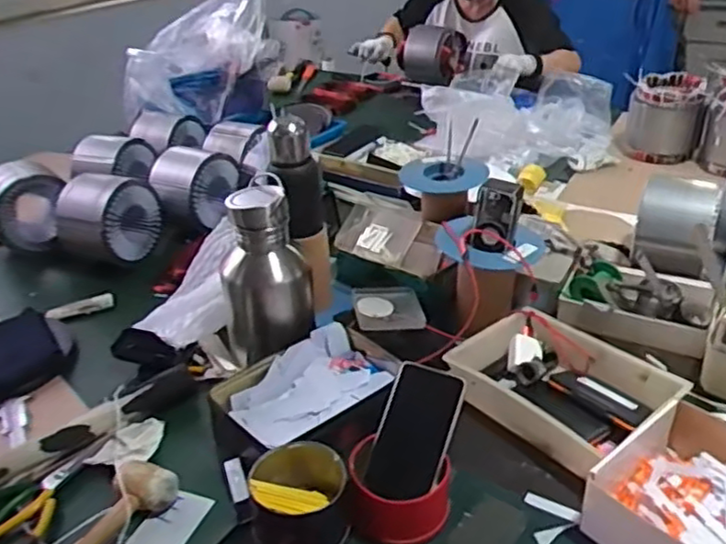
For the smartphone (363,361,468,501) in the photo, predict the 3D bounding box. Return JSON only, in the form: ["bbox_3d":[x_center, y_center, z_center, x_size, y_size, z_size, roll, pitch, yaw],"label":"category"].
[{"bbox_3d":[0.053,0.169,0.718,0.080,0.013,0.142,10,65,27],"label":"smartphone"}]

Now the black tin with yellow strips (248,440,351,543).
[{"bbox_3d":[-0.067,0.236,0.699,0.098,0.067,0.105,-3,30,2],"label":"black tin with yellow strips"}]

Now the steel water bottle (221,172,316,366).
[{"bbox_3d":[-0.132,0.000,0.936,0.120,0.237,0.129,-6,31,-4],"label":"steel water bottle"}]

